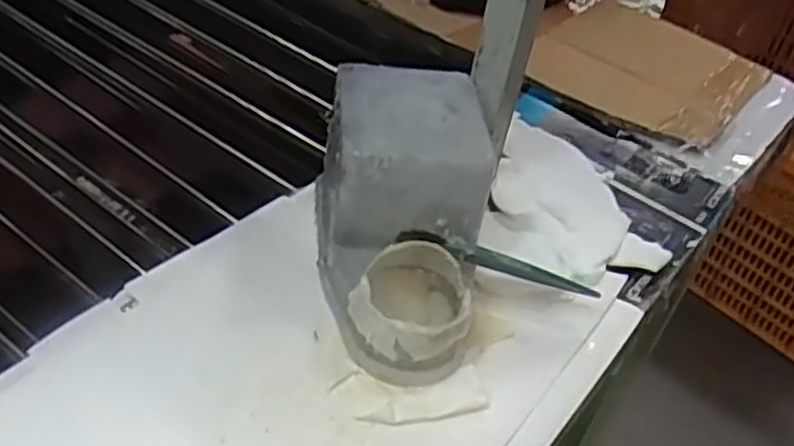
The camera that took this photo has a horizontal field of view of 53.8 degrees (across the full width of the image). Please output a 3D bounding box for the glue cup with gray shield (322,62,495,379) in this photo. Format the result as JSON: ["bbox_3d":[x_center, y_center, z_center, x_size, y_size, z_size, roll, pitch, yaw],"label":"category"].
[{"bbox_3d":[0.006,-0.006,0.523,0.105,0.113,0.192,3,42,-10],"label":"glue cup with gray shield"}]

